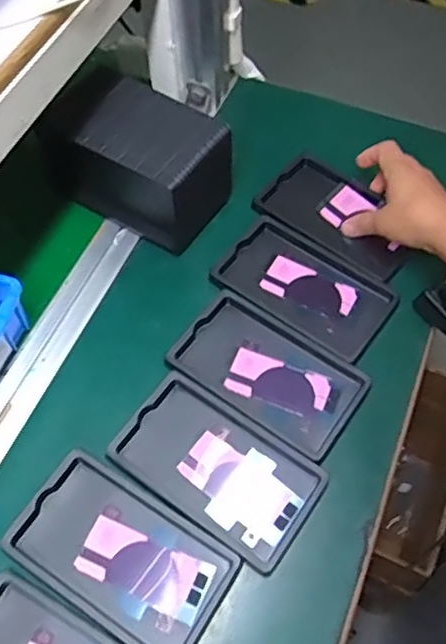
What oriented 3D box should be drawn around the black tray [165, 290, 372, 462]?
[{"bbox_3d":[0.042,0.042,0.555,0.159,0.014,0.096,33,64,16],"label":"black tray"}]

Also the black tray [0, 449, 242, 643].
[{"bbox_3d":[-0.076,0.175,0.474,0.157,0.011,0.094,30,63,15],"label":"black tray"}]

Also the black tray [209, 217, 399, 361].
[{"bbox_3d":[0.079,-0.034,0.607,0.159,0.016,0.094,34,64,16],"label":"black tray"}]

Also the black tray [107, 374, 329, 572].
[{"bbox_3d":[-0.004,0.118,0.511,0.158,0.011,0.092,33,64,16],"label":"black tray"}]

